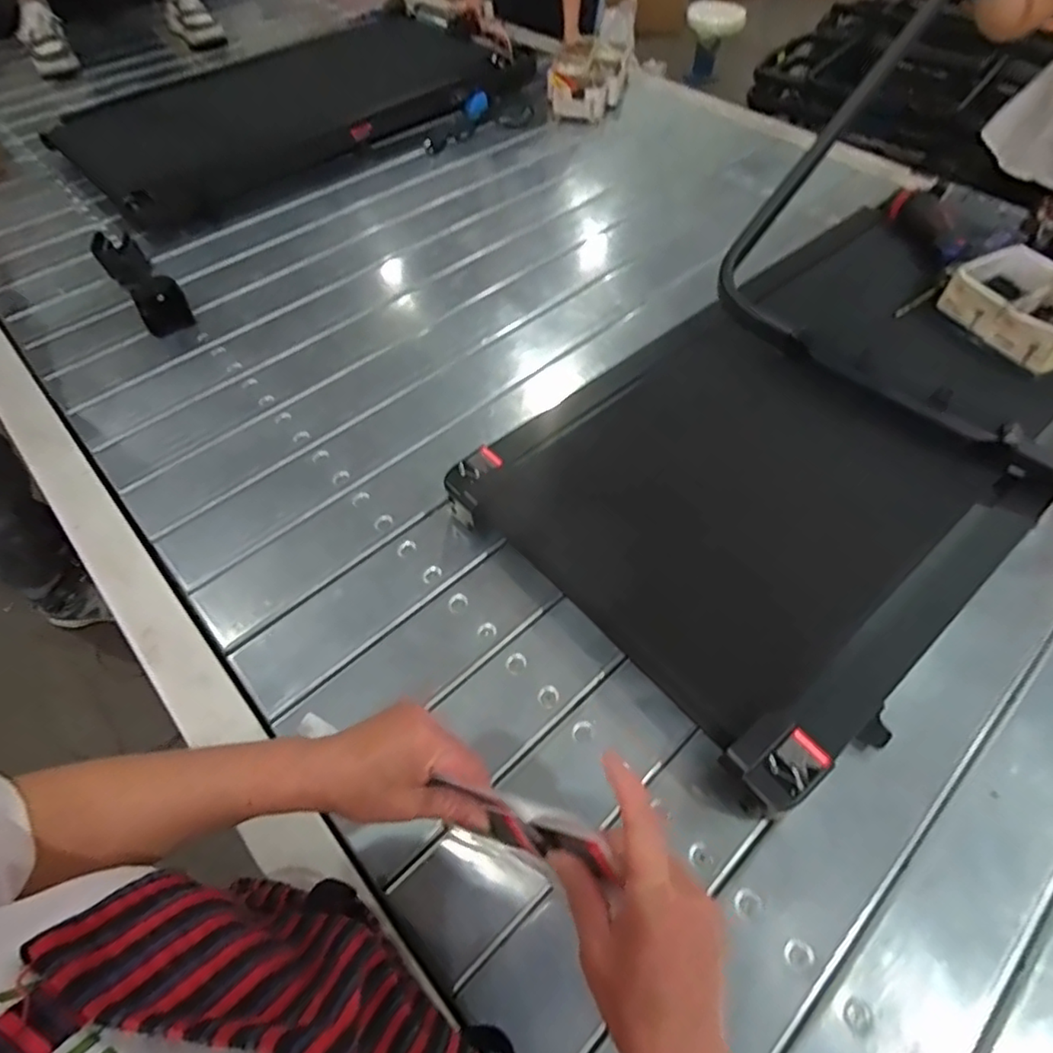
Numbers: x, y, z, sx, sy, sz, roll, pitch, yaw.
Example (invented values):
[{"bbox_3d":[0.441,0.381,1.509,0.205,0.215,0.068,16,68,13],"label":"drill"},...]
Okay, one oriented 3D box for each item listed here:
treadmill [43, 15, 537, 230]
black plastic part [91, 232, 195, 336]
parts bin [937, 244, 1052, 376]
[{"bbox_3d":[-0.502,-0.990,1.404,1.038,0.121,0.505,-33,60,-23],"label":"treadmill"},{"bbox_3d":[-0.659,-0.423,1.031,0.078,0.057,0.270,-33,60,-23],"label":"black plastic part"},{"bbox_3d":[0.685,-0.297,0.818,0.153,0.056,0.183,-25,58,-15],"label":"parts bin"}]

